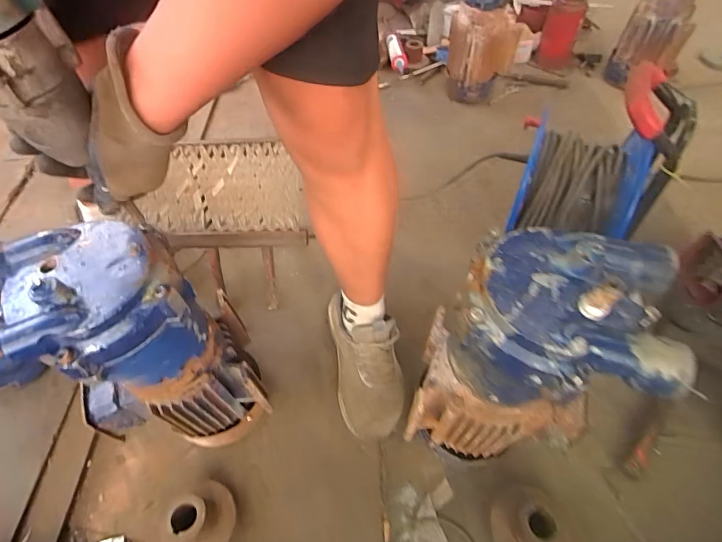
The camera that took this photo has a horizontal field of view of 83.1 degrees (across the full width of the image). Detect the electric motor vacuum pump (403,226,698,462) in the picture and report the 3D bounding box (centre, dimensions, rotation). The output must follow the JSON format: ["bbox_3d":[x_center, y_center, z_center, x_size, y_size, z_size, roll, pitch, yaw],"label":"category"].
[{"bbox_3d":[0.188,0.123,0.525,0.210,0.381,0.162,12,55,13],"label":"electric motor vacuum pump"}]

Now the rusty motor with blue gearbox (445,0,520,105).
[{"bbox_3d":[0.363,-0.724,1.210,0.218,0.461,0.171,11,55,12],"label":"rusty motor with blue gearbox"}]

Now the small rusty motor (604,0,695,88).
[{"bbox_3d":[0.939,-0.820,1.250,0.204,0.489,0.204,25,31,21],"label":"small rusty motor"}]

